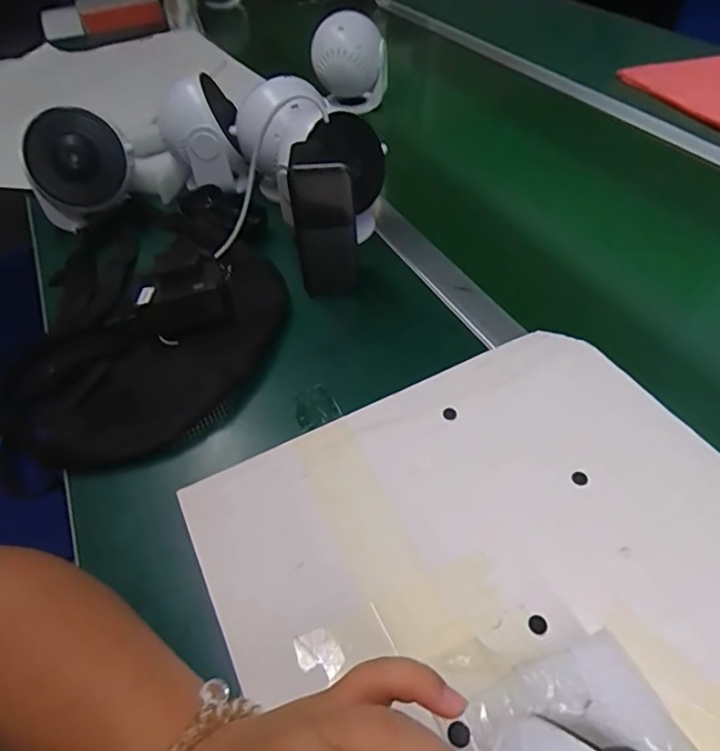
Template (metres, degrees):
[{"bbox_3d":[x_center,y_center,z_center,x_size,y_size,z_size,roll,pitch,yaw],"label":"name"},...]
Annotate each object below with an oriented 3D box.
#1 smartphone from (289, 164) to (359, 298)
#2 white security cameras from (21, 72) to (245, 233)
[{"bbox_3d":[-0.030,-0.128,0.479,0.052,0.125,0.014,-7,47,-3],"label":"smartphone"},{"bbox_3d":[-0.252,-0.252,0.614,0.229,0.114,0.117,-33,52,-25],"label":"white security cameras"}]

